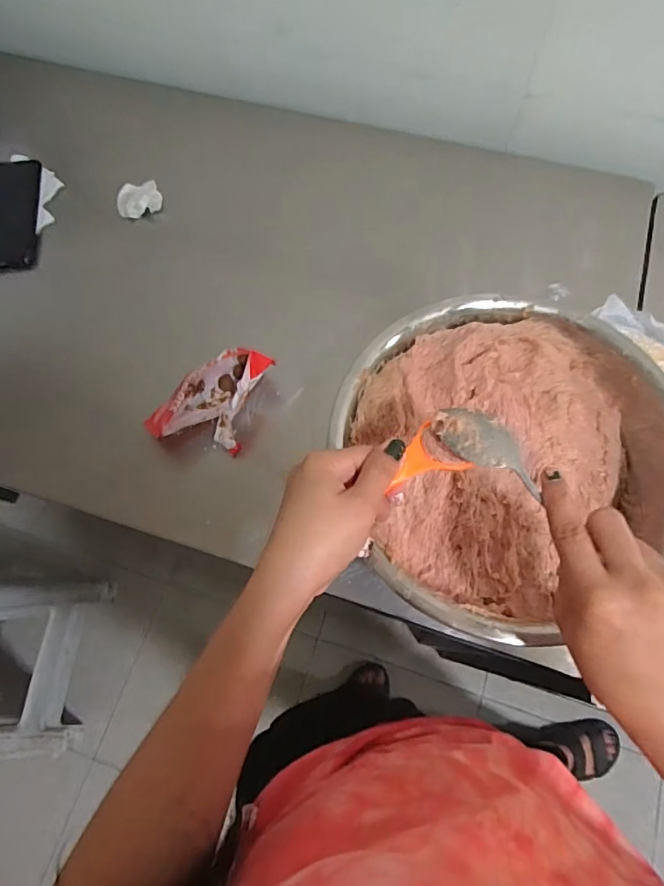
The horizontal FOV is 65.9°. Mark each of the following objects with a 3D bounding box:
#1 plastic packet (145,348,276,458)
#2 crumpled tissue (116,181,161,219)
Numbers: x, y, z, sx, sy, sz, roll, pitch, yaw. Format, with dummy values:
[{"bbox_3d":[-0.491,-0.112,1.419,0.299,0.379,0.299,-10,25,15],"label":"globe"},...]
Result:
[{"bbox_3d":[-0.127,-0.048,0.542,0.093,0.044,0.118,24,73,10],"label":"plastic packet"},{"bbox_3d":[-0.246,-0.311,0.653,0.055,0.037,0.036,-21,71,-6],"label":"crumpled tissue"}]

